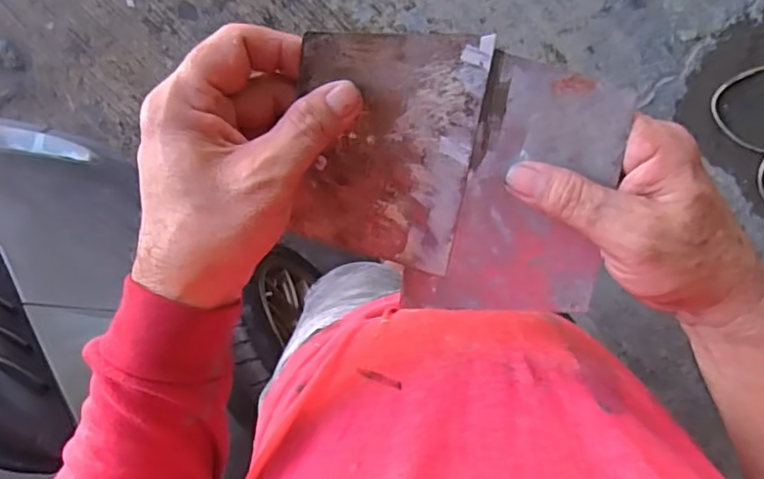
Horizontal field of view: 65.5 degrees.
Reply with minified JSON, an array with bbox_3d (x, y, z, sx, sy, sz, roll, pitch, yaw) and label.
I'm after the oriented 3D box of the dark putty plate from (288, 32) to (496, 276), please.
[{"bbox_3d":[0.002,-0.045,0.300,0.086,0.004,0.116,8,112,0],"label":"dark putty plate"}]

